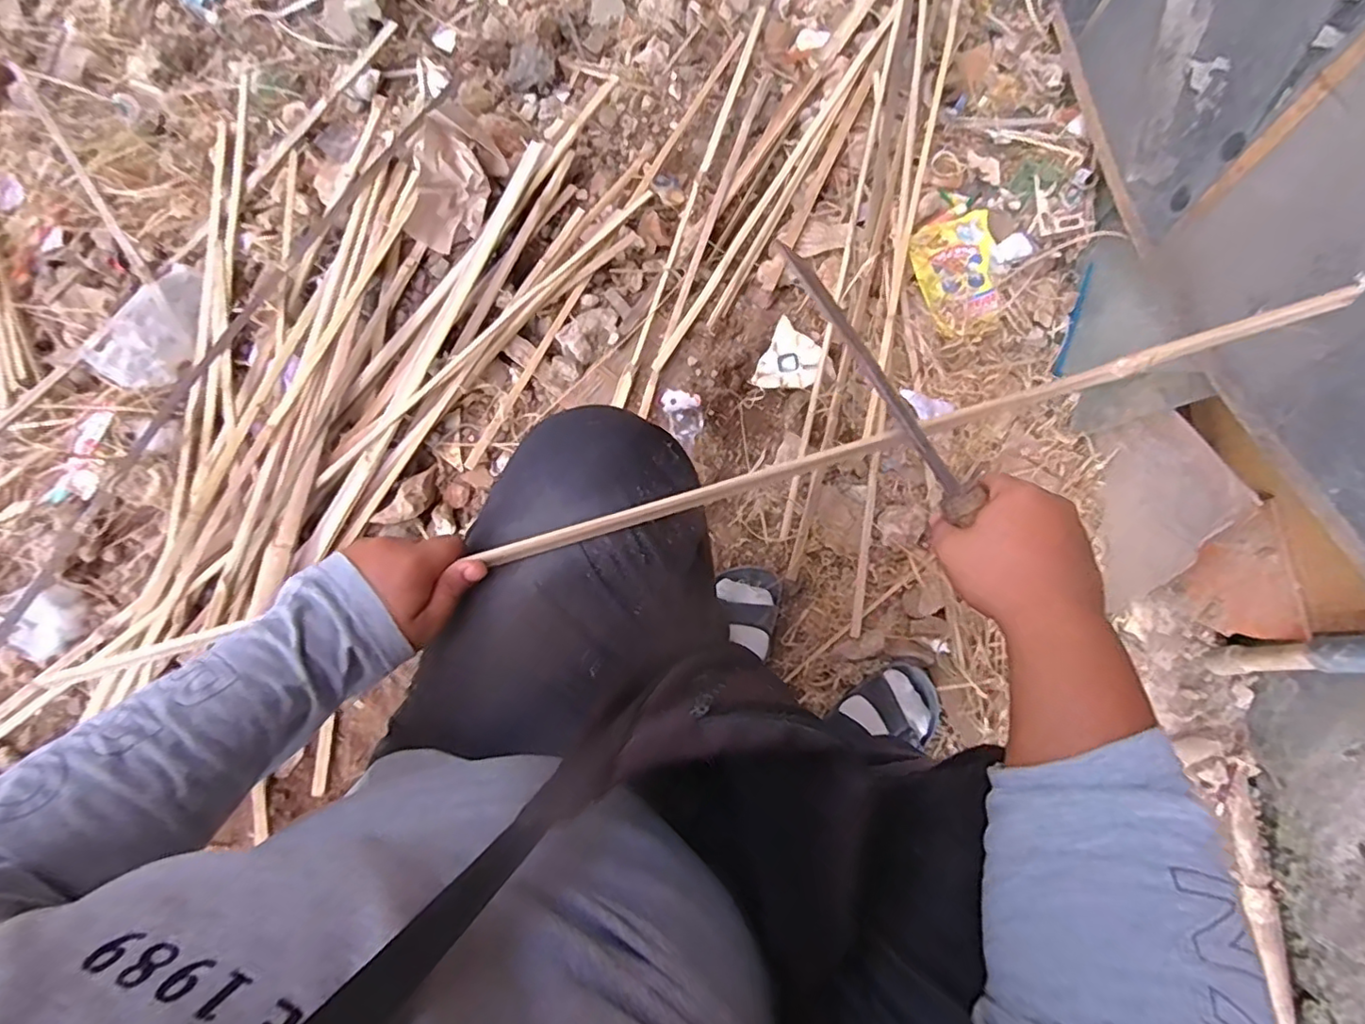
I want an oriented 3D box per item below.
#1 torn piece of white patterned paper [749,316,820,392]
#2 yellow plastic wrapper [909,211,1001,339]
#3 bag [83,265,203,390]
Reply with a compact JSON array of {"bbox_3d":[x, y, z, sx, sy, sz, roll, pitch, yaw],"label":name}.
[{"bbox_3d":[0.155,-0.214,0.861,0.081,0.015,0.104,28,80,7],"label":"torn piece of white patterned paper"},{"bbox_3d":[0.391,-0.329,0.840,0.118,0.015,0.160,-19,78,-3],"label":"yellow plastic wrapper"},{"bbox_3d":[-0.733,-0.259,0.847,0.134,0.057,0.186,33,81,8],"label":"bag"}]

